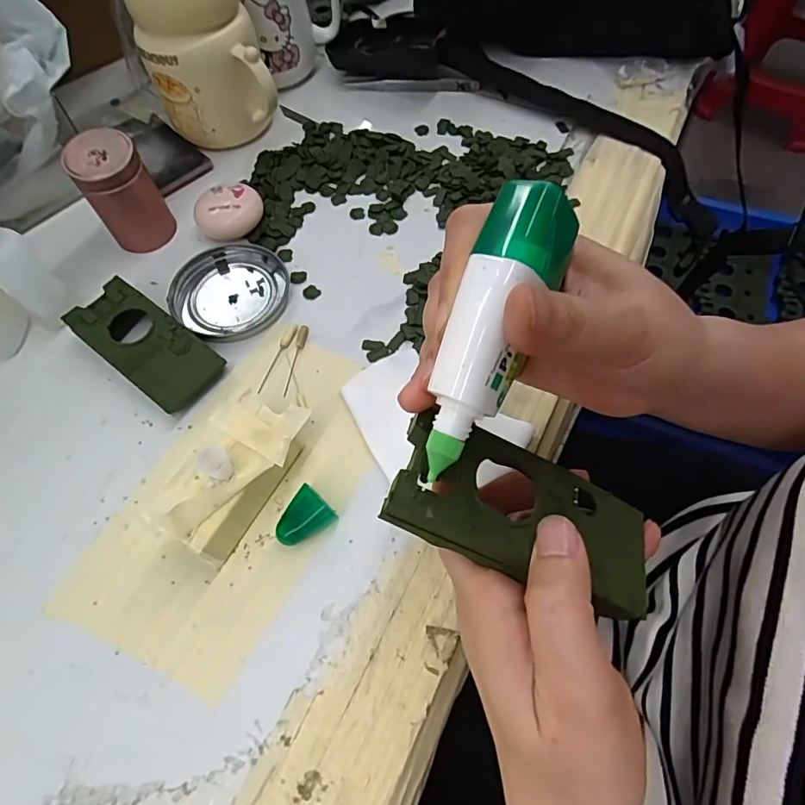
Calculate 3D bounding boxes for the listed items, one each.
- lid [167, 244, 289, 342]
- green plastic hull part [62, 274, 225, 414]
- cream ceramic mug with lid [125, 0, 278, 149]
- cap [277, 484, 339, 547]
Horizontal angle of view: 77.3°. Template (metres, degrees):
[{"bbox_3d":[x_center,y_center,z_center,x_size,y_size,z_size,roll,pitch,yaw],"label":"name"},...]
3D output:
[{"bbox_3d":[-0.119,-0.078,0.347,0.076,0.009,0.076,-1,63,2],"label":"lid"},{"bbox_3d":[-0.163,-0.037,0.320,0.100,0.019,0.045,34,69,18],"label":"green plastic hull part"},{"bbox_3d":[-0.153,-0.267,0.384,0.082,0.110,0.107,-22,64,-9],"label":"cream ceramic mug with lid"},{"bbox_3d":[-0.052,0.062,0.263,0.026,0.020,0.029,40,71,20],"label":"cap"}]

